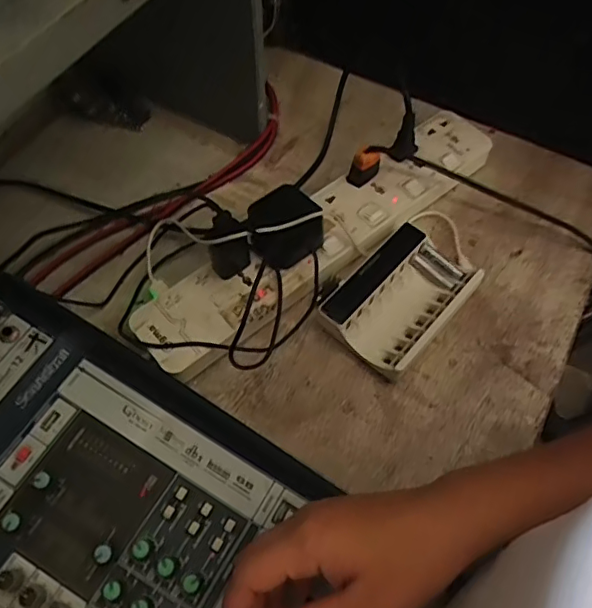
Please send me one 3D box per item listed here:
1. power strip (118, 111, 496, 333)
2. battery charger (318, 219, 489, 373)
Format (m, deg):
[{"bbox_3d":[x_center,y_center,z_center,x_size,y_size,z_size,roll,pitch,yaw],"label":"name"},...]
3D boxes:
[{"bbox_3d":[0.026,-0.075,0.507,0.380,0.043,0.075,-33,67,-19],"label":"power strip"},{"bbox_3d":[0.087,-0.007,0.475,0.086,0.030,0.122,39,66,18],"label":"battery charger"}]

